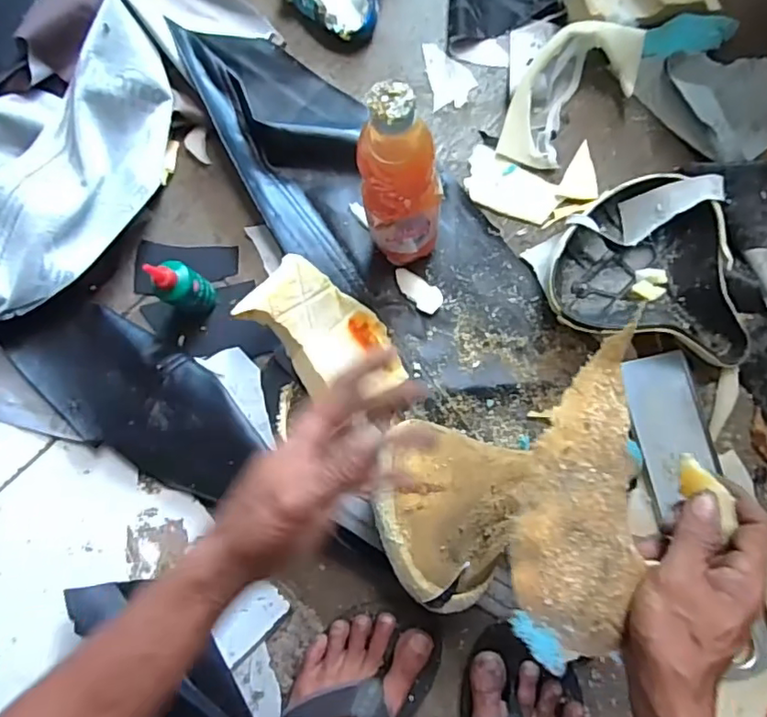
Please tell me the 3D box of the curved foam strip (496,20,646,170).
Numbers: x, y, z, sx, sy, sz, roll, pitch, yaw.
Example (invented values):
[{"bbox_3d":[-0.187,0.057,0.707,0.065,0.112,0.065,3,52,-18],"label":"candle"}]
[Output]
[{"bbox_3d":[0.200,-0.285,0.619,0.102,0.056,0.173,34,83,7],"label":"curved foam strip"}]

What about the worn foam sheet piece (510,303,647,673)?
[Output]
[{"bbox_3d":[0.127,0.088,0.371,0.080,0.022,0.206,10,84,3],"label":"worn foam sheet piece"}]

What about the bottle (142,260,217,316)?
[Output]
[{"bbox_3d":[-0.202,-0.072,0.583,0.040,0.095,0.044,34,83,7],"label":"bottle"}]

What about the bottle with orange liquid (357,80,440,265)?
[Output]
[{"bbox_3d":[0.017,-0.148,0.514,0.068,0.231,0.055,-3,81,1],"label":"bottle with orange liquid"}]

